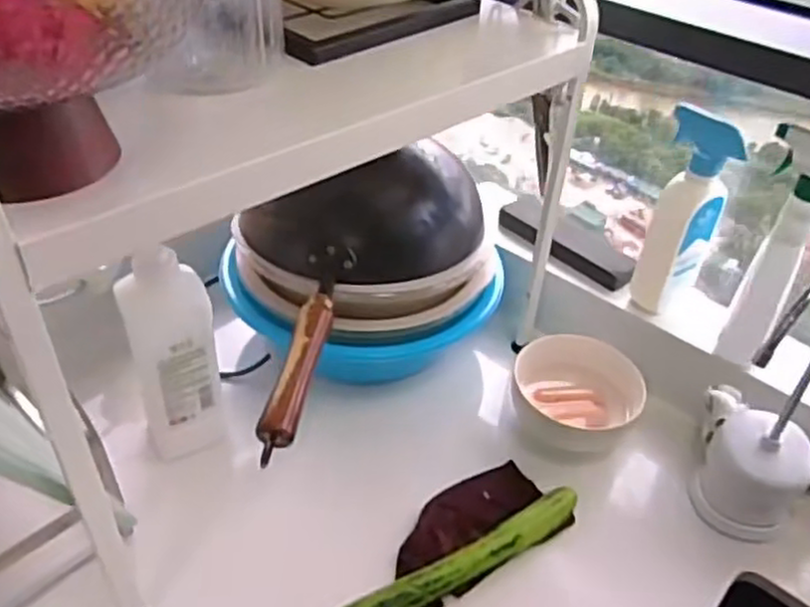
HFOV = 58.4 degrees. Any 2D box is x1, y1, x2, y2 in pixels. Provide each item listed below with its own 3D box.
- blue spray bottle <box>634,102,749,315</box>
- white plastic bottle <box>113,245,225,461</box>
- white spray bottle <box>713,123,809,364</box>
[{"bbox_3d":[0.314,-0.098,0.816,0.078,0.222,0.062,17,41,14],"label":"blue spray bottle"},{"bbox_3d":[-0.234,0.055,0.739,0.080,0.234,0.058,-11,42,-18],"label":"white plastic bottle"},{"bbox_3d":[0.383,-0.051,0.756,0.070,0.247,0.067,17,41,14],"label":"white spray bottle"}]

